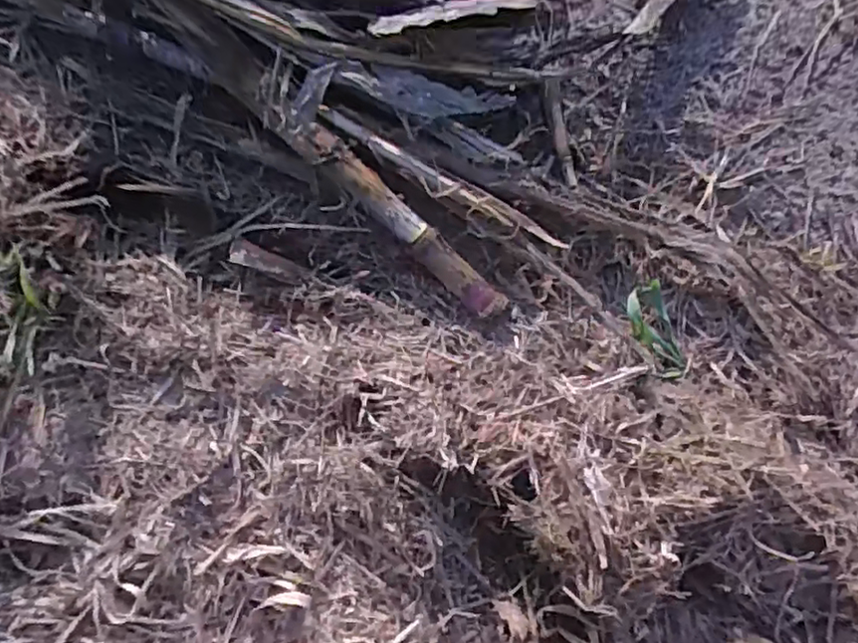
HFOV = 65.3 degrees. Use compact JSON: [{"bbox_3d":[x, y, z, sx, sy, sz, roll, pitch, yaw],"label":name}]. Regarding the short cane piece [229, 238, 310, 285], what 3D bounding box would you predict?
[{"bbox_3d":[-0.141,-0.051,0.590,0.069,0.019,0.020,22,85,-18],"label":"short cane piece"}]

